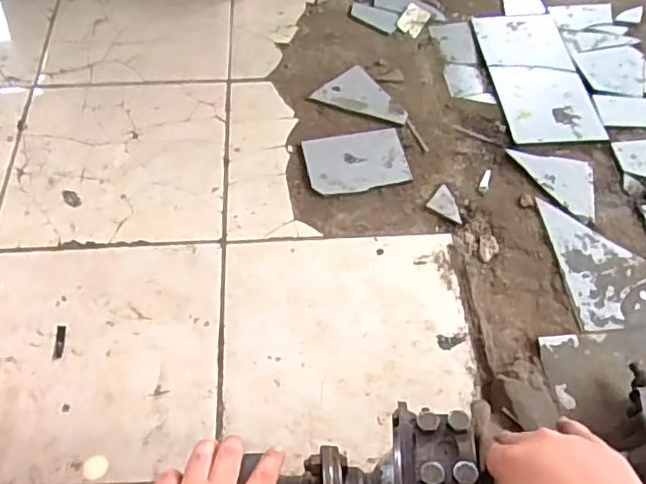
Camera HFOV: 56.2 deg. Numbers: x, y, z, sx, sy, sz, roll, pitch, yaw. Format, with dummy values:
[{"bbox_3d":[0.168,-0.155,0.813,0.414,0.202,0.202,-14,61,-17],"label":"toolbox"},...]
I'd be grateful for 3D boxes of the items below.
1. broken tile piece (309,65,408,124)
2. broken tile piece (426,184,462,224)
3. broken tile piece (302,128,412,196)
[{"bbox_3d":[0.086,-0.302,1.215,0.187,0.013,0.106,18,63,7],"label":"broken tile piece"},{"bbox_3d":[0.230,-0.067,1.094,0.069,0.013,0.053,38,67,16],"label":"broken tile piece"},{"bbox_3d":[0.062,-0.152,1.134,0.183,0.013,0.126,-8,63,-6],"label":"broken tile piece"}]

